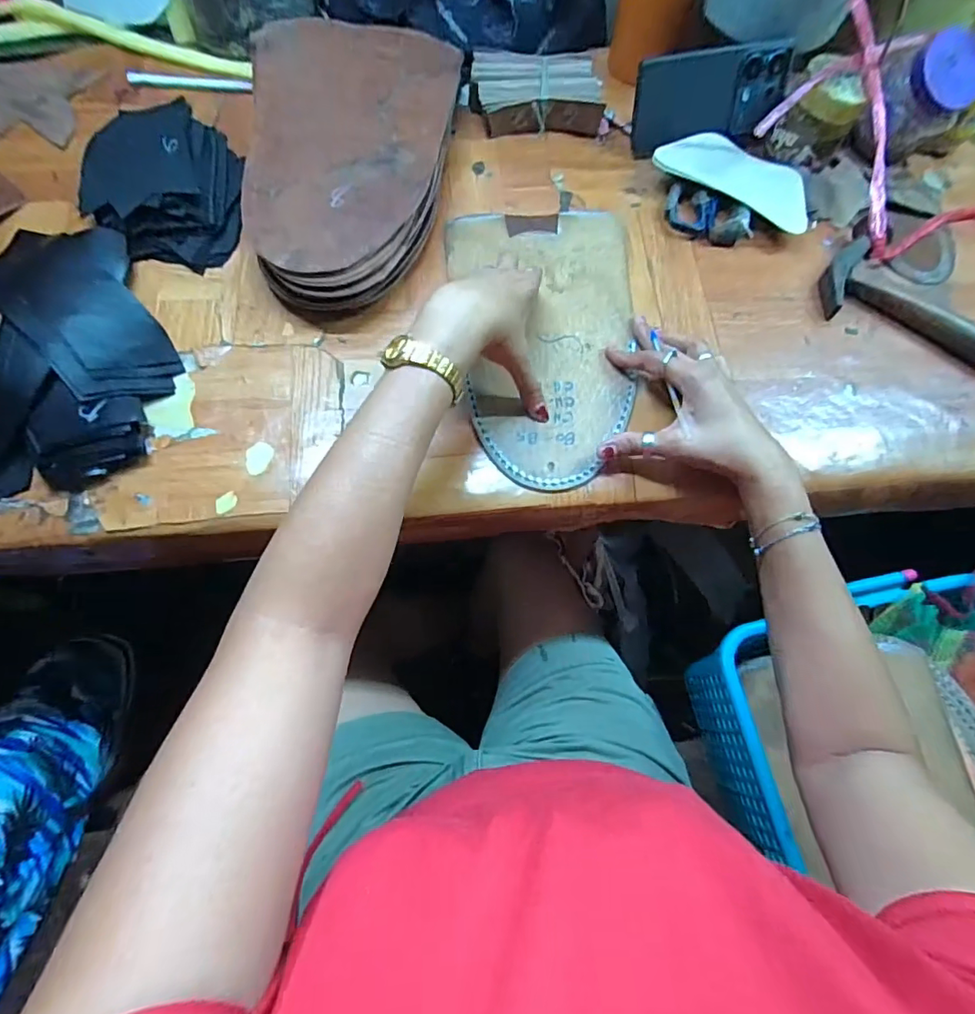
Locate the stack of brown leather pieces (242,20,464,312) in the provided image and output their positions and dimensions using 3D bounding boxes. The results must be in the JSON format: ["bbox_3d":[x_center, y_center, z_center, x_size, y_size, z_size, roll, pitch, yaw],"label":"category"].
[{"bbox_3d":[-0.121,-0.325,0.492,0.193,0.051,0.321,-5,71,-4],"label":"stack of brown leather pieces"}]

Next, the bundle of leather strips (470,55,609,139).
[{"bbox_3d":[0.051,-0.439,0.553,0.135,0.032,0.081,-4,71,-3],"label":"bundle of leather strips"}]

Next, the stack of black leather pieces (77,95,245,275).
[{"bbox_3d":[-0.302,-0.304,0.487,0.137,0.038,0.163,5,71,0],"label":"stack of black leather pieces"}]

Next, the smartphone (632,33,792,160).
[{"bbox_3d":[0.228,-0.422,0.533,0.155,0.079,0.011,-14,48,0],"label":"smartphone"}]

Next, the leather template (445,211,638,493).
[{"bbox_3d":[0.053,-0.155,0.472,0.166,0.012,0.292,-2,70,-1],"label":"leather template"}]

